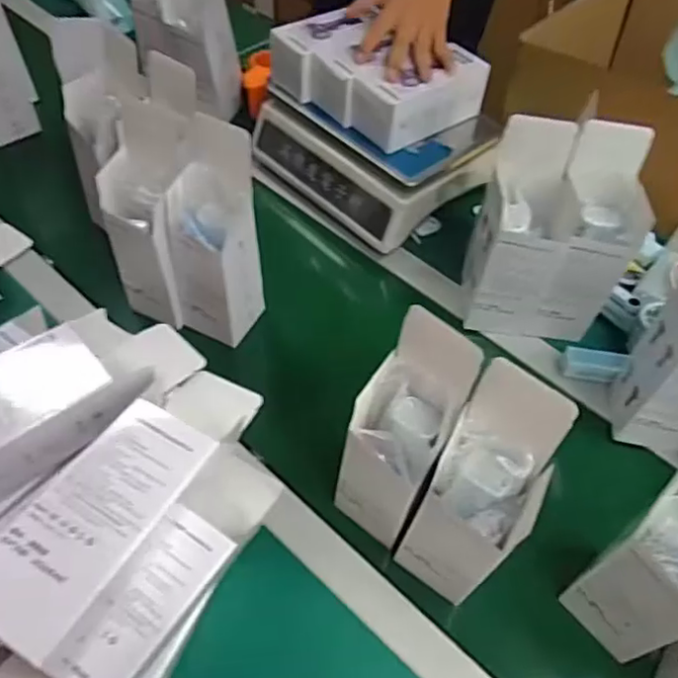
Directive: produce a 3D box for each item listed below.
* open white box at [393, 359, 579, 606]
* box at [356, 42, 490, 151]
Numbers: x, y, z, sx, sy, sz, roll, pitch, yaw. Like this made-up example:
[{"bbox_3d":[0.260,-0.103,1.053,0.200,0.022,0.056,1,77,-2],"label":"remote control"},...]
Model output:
[{"bbox_3d":[0.114,0.129,0.507,0.079,0.230,0.090,28,56,16],"label":"open white box"},{"bbox_3d":[0.107,-0.311,0.794,0.180,0.068,0.084,-26,60,-22],"label":"box"}]

